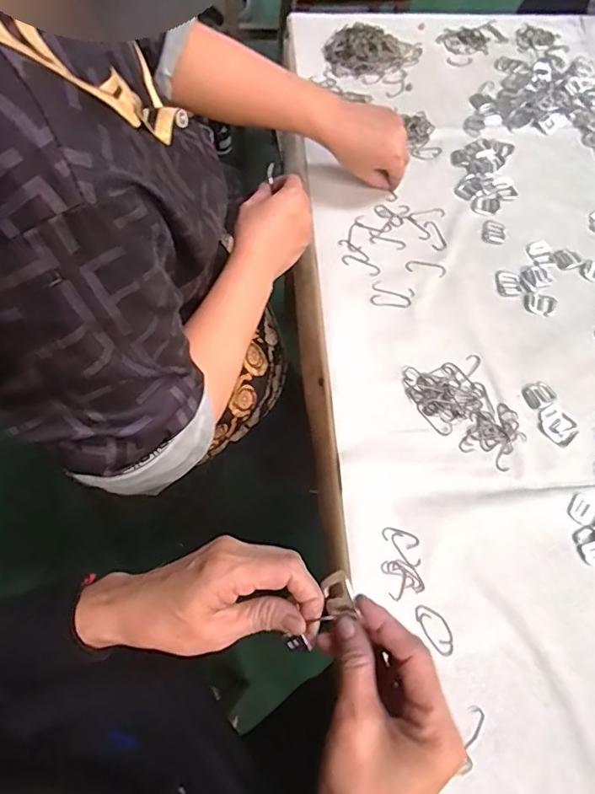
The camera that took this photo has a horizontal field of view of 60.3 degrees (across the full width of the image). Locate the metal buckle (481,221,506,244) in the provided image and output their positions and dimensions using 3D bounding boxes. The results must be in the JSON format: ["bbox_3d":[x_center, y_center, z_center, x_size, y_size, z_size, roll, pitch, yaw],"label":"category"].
[{"bbox_3d":[0.238,-0.200,0.622,0.028,0.004,0.036,13,65,4],"label":"metal buckle"}]

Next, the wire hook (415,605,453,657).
[{"bbox_3d":[0.118,0.196,0.433,0.021,0.004,0.044,-29,69,-14],"label":"wire hook"}]

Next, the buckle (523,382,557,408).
[{"bbox_3d":[0.251,-0.003,0.531,0.033,0.004,0.025,-22,68,-12],"label":"buckle"}]

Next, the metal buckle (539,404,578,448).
[{"bbox_3d":[0.261,0.028,0.514,0.034,0.004,0.039,-33,70,-16],"label":"metal buckle"}]

